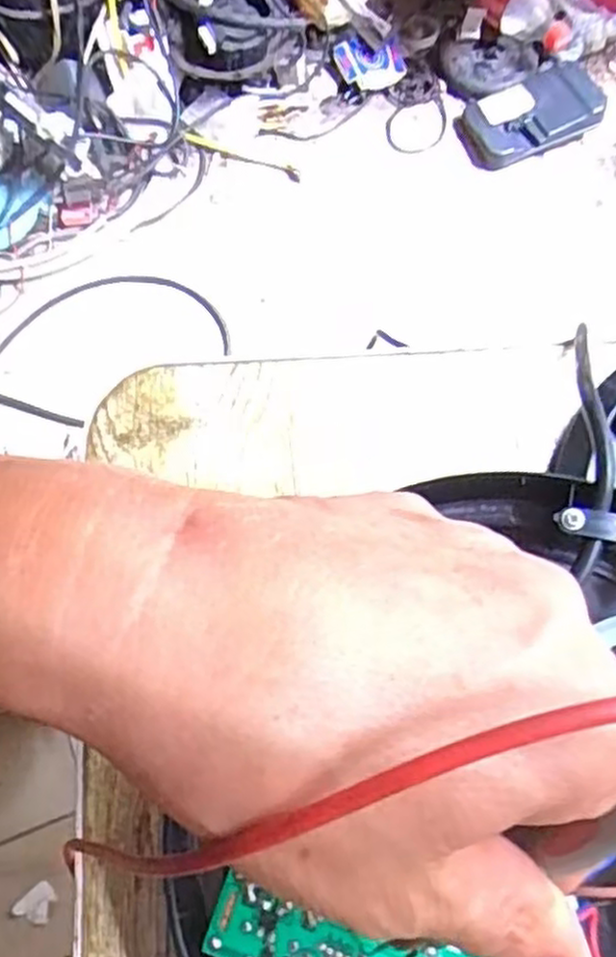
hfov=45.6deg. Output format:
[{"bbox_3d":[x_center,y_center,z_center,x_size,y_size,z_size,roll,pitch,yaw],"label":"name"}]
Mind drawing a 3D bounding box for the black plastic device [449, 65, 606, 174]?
[{"bbox_3d":[0.292,-0.474,0.959,0.182,0.042,0.114,-32,75,-10],"label":"black plastic device"}]

